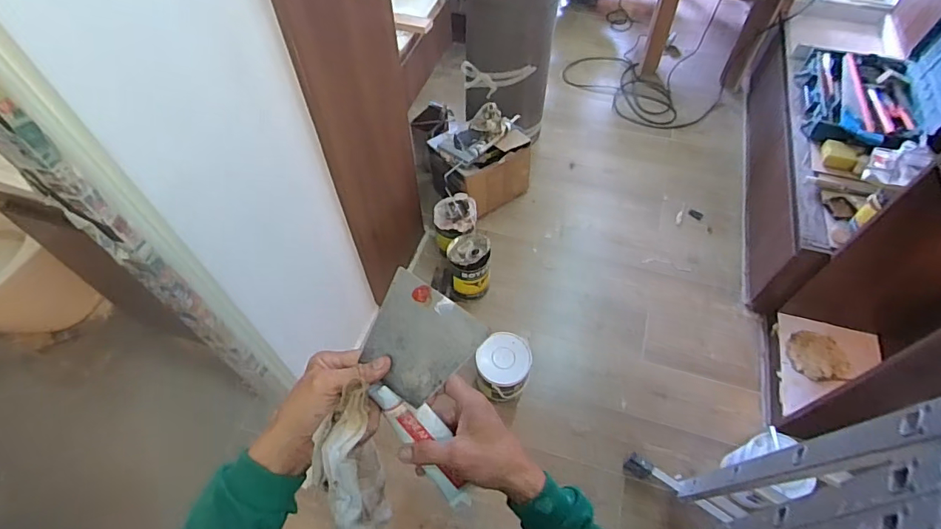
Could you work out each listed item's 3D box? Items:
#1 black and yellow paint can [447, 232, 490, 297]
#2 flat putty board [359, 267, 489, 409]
[{"bbox_3d":[-0.003,0.012,1.778,0.147,0.246,0.173,-2,56,-1],"label":"black and yellow paint can"},{"bbox_3d":[-0.050,0.071,0.446,0.100,0.004,0.096,33,88,18],"label":"flat putty board"}]

